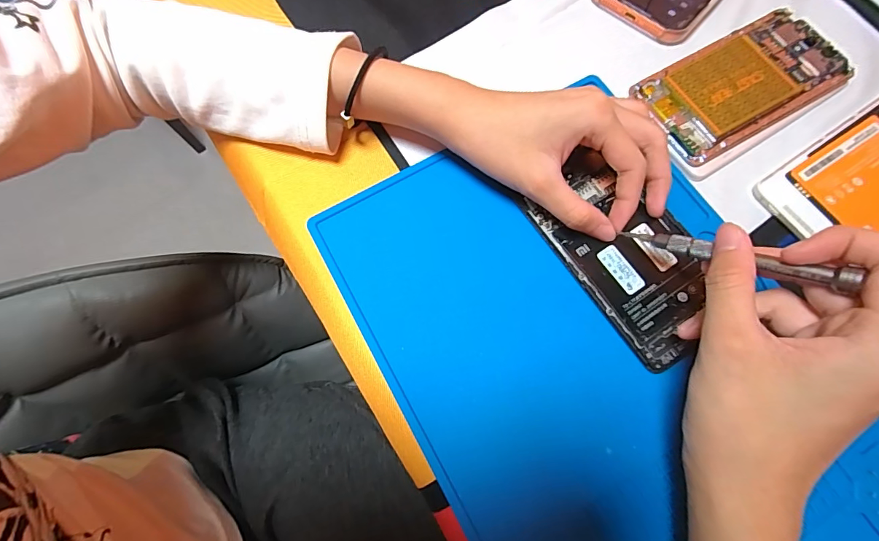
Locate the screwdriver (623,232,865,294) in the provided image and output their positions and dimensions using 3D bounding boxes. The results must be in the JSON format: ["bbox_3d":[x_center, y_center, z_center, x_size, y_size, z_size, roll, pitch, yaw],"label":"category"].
[{"bbox_3d":[0.139,-0.008,0.200,0.008,0.008,0.096,-51,39,-12],"label":"screwdriver"}]

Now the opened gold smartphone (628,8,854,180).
[{"bbox_3d":[0.207,-0.123,0.278,0.138,0.015,0.075,-27,74,-6],"label":"opened gold smartphone"}]

